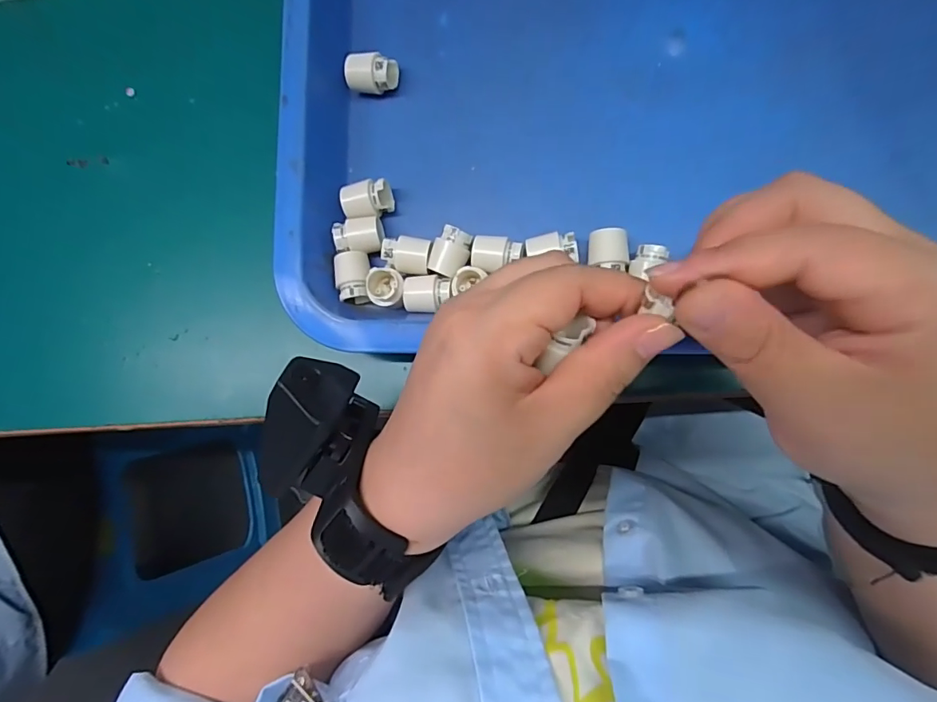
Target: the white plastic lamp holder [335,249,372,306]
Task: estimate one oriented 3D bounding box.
[{"bbox_3d":[-0.067,-0.043,0.284,0.020,0.019,0.029,-8,83,5],"label":"white plastic lamp holder"}]

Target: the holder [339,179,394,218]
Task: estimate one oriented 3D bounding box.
[{"bbox_3d":[-0.060,-0.088,0.283,0.028,0.017,0.018,-4,84,6],"label":"holder"}]

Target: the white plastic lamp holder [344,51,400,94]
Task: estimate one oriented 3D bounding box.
[{"bbox_3d":[-0.058,-0.164,0.290,0.029,0.019,0.019,4,85,7],"label":"white plastic lamp holder"}]

